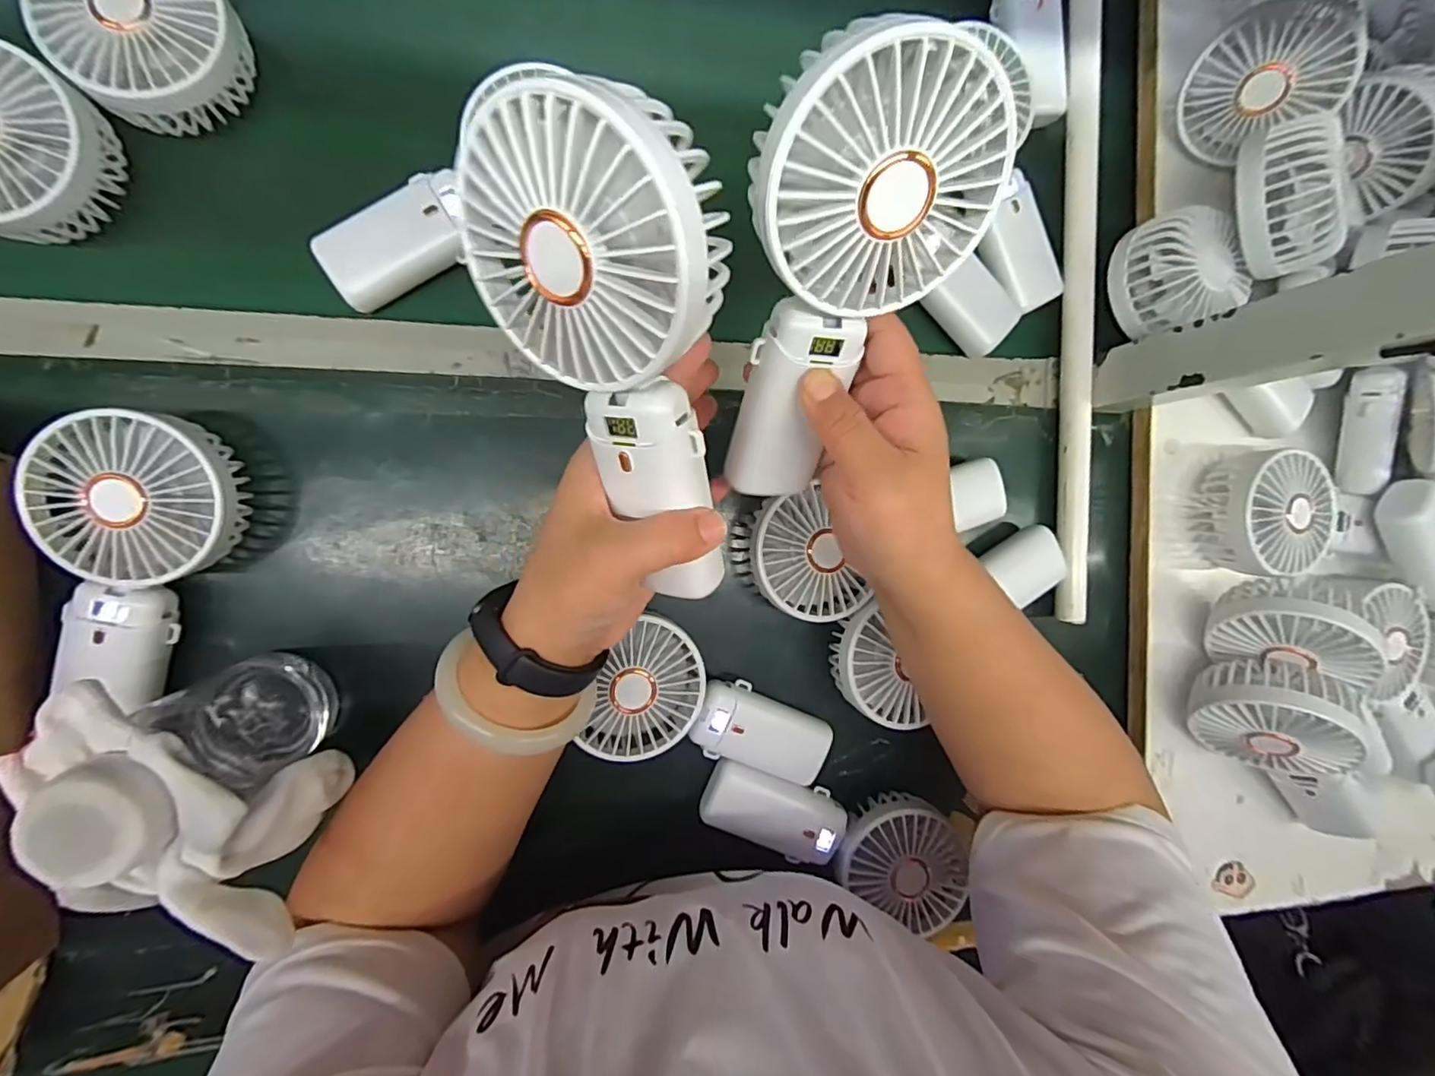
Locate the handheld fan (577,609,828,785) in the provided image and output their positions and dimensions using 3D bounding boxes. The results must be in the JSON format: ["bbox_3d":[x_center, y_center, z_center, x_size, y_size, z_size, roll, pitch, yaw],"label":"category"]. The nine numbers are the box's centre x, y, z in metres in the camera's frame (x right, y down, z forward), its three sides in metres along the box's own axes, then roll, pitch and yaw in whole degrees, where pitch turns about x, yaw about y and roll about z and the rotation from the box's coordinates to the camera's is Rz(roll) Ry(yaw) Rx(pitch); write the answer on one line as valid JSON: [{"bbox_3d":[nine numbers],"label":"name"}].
[{"bbox_3d":[-0.002,0.117,0.387,0.157,0.056,0.082,31,86,-8],"label":"handheld fan"}]

